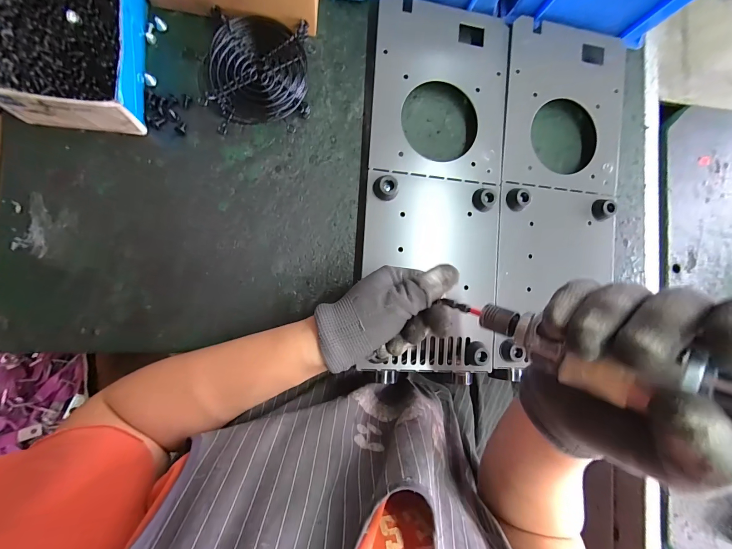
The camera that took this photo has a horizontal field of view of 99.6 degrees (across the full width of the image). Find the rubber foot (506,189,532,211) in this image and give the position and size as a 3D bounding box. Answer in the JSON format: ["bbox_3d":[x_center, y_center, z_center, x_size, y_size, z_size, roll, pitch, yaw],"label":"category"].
[{"bbox_3d":[0.169,-0.083,0.341,0.025,0.010,0.024,0,88,-9],"label":"rubber foot"}]

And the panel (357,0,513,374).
[{"bbox_3d":[0.079,-0.092,0.328,0.160,0.014,0.383,-1,89,-9],"label":"panel"}]

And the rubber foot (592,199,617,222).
[{"bbox_3d":[0.274,-0.075,0.357,0.020,0.015,0.022,0,88,-9],"label":"rubber foot"}]

